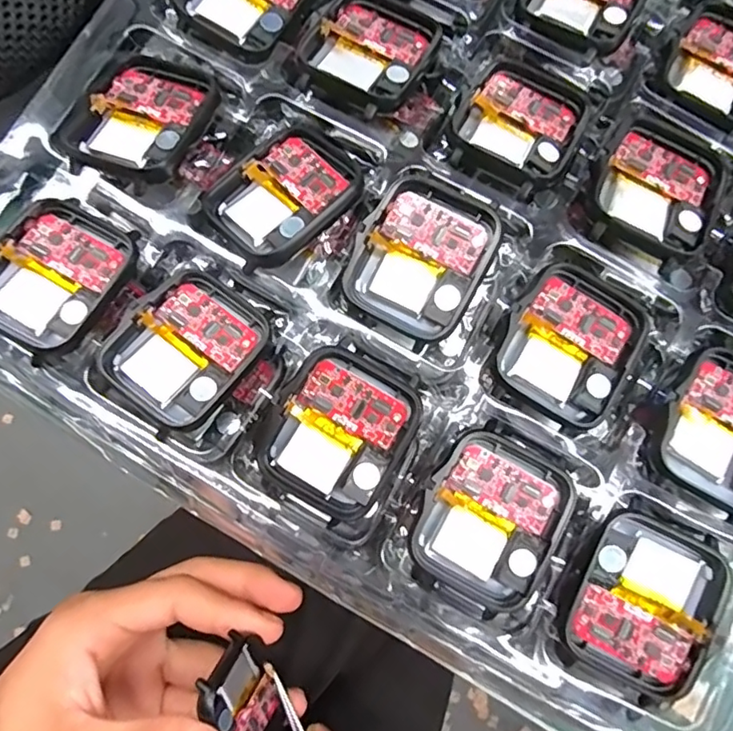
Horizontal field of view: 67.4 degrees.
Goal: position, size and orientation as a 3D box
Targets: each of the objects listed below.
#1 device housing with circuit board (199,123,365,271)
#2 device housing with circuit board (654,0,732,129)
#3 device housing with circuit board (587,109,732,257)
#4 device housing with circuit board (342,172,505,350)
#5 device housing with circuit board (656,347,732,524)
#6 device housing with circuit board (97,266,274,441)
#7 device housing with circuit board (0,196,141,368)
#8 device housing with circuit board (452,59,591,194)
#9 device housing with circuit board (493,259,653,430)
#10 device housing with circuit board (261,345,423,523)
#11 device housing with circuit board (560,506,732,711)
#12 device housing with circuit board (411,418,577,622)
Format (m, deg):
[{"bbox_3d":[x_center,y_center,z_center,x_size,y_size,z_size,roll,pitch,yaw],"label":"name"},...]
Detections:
[{"bbox_3d":[-0.025,-0.052,0.169,0.045,0.007,0.038,-36,63,-4],"label":"device housing with circuit board"},{"bbox_3d":[0.119,-0.100,0.182,0.037,0.005,0.044,28,81,4],"label":"device housing with circuit board"},{"bbox_3d":[0.091,-0.056,0.169,0.039,0.008,0.045,22,80,3],"label":"device housing with circuit board"},{"bbox_3d":[0.016,-0.031,0.163,0.038,0.007,0.044,38,98,13],"label":"device housing with circuit board"},{"bbox_3d":[0.105,0.020,0.159,0.037,0.007,0.047,22,80,3],"label":"device housing with circuit board"},{"bbox_3d":[-0.053,-0.005,0.163,0.036,0.011,0.044,39,82,6],"label":"device housing with circuit board"},{"bbox_3d":[-0.094,-0.027,0.165,0.039,0.009,0.046,30,81,4],"label":"device housing with circuit board"},{"bbox_3d":[0.048,-0.076,0.173,0.036,0.010,0.042,32,81,5],"label":"device housing with circuit board"},{"bbox_3d":[0.061,-0.007,0.163,0.038,0.007,0.043,33,81,5],"label":"device housing with circuit board"},{"bbox_3d":[-0.008,0.020,0.158,0.037,0.012,0.043,29,81,4],"label":"device housing with circuit board"},{"bbox_3d":[0.076,0.065,0.150,0.036,0.008,0.045,25,81,3],"label":"device housing with circuit board"},{"bbox_3d":[0.035,0.044,0.157,0.037,0.007,0.047,25,81,3],"label":"device housing with circuit board"}]

